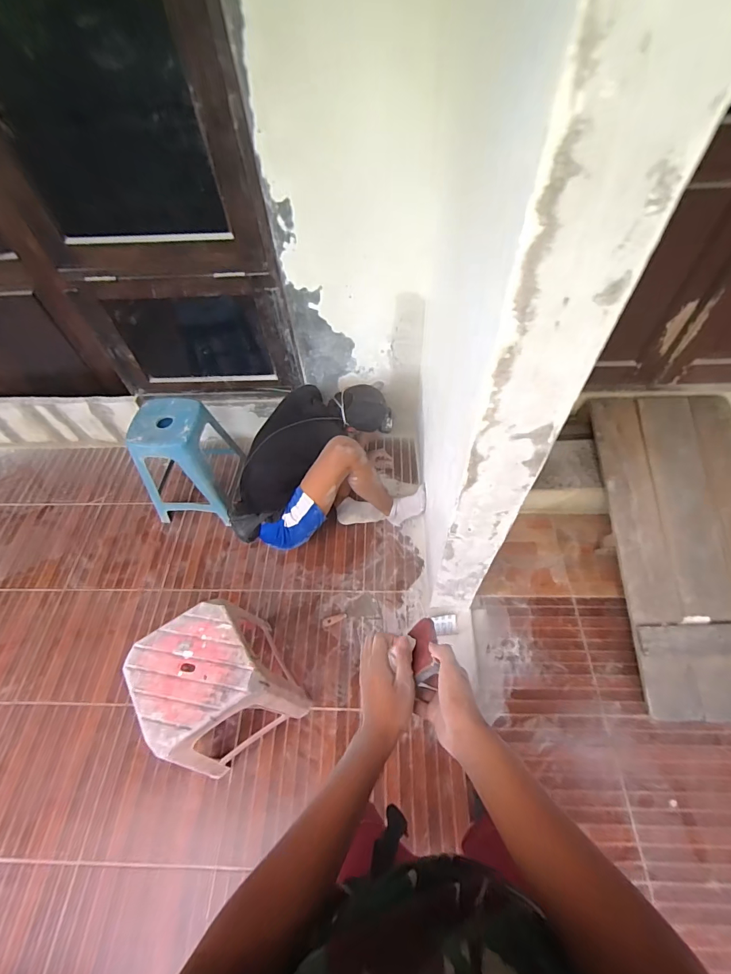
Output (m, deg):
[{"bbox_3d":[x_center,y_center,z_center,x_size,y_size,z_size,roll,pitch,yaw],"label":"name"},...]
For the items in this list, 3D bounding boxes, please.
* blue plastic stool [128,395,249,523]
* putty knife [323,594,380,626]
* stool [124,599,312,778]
[{"bbox_3d":[-0.709,-0.106,1.637,0.357,0.446,0.394,-7,56,-2],"label":"blue plastic stool"},{"bbox_3d":[-0.058,0.473,1.526,0.200,0.020,0.091,-19,58,-10],"label":"putty knife"},{"bbox_3d":[-0.409,0.575,1.195,0.334,0.473,0.334,-27,61,-15],"label":"stool"}]

